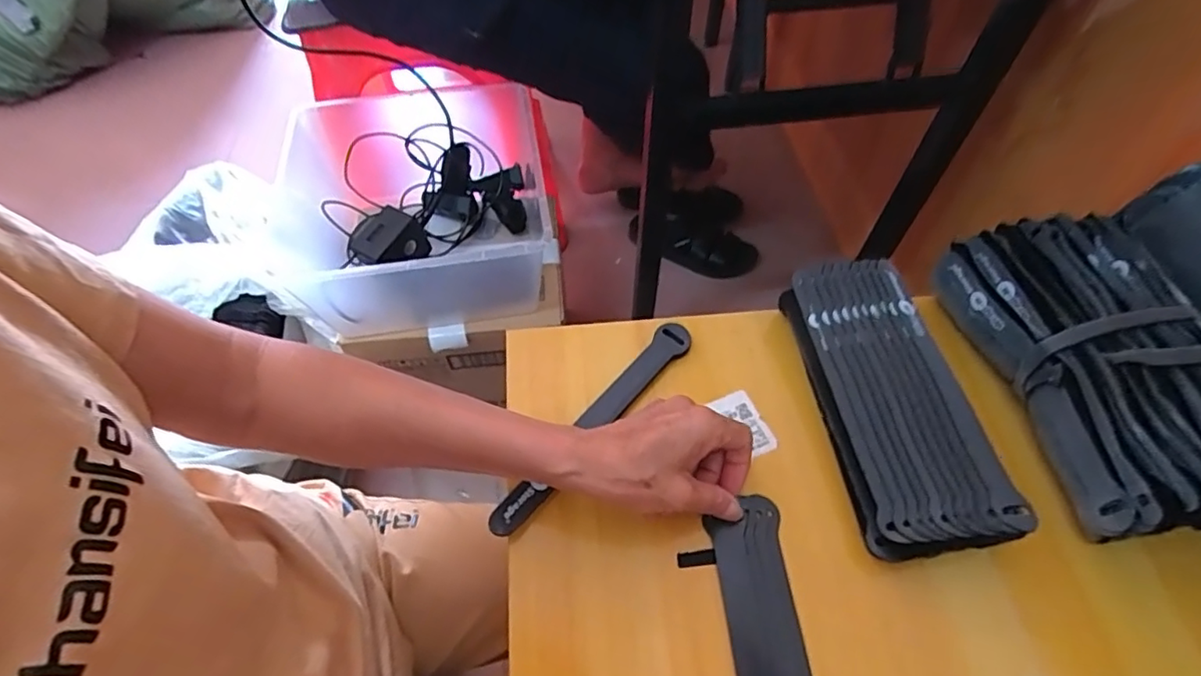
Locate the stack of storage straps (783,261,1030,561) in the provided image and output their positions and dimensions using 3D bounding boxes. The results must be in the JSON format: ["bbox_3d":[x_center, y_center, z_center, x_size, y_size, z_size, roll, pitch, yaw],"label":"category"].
[{"bbox_3d":[0.194,0.042,0.397,0.086,0.047,0.202,-7,57,-3],"label":"stack of storage straps"}]

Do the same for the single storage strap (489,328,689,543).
[{"bbox_3d":[-0.003,0.059,0.405,0.024,0.014,0.196,35,64,22],"label":"single storage strap"}]

